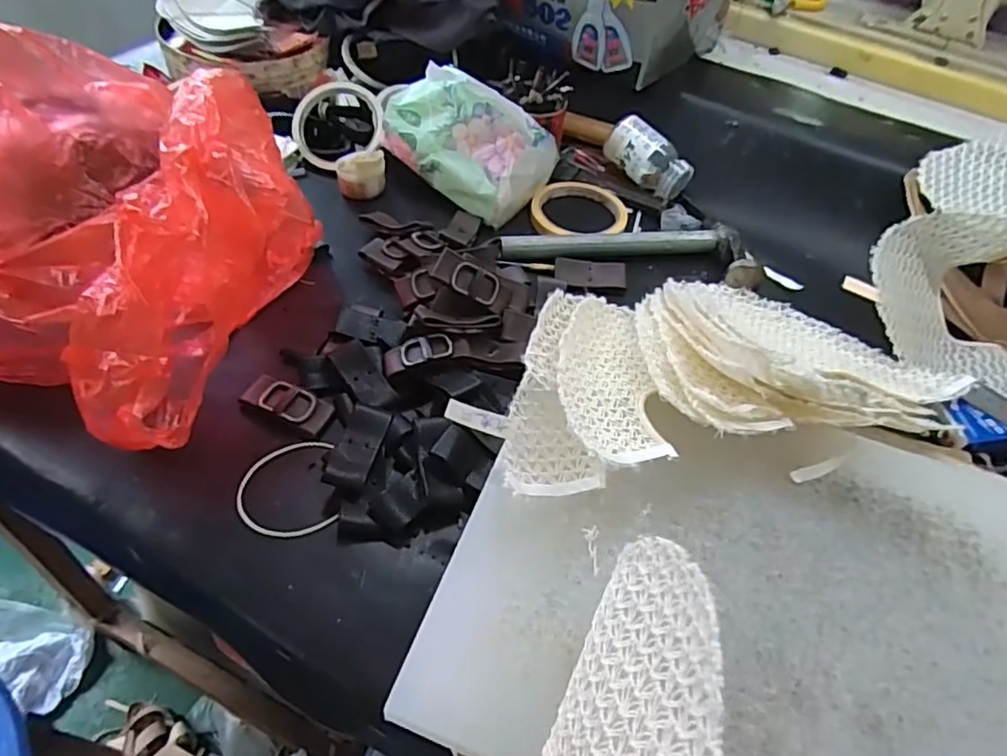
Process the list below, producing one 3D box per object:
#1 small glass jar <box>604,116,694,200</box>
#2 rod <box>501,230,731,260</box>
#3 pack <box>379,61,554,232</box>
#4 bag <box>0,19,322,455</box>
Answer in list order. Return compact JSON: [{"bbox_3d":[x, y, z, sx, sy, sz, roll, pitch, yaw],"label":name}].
[{"bbox_3d":[0.150,-0.223,0.637,0.090,0.048,0.046,40,16,2],"label":"small glass jar"},{"bbox_3d":[0.103,-0.122,0.570,0.210,0.022,0.023,-4,51,-9],"label":"rod"},{"bbox_3d":[-0.033,-0.232,0.588,0.147,0.084,0.085,31,54,18],"label":"pack"},{"bbox_3d":[-0.298,-0.137,0.431,0.349,0.132,0.293,18,51,9],"label":"bag"}]

